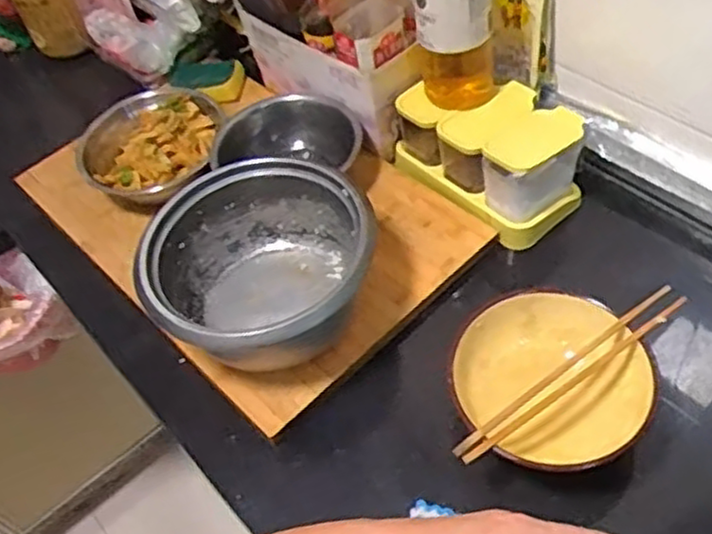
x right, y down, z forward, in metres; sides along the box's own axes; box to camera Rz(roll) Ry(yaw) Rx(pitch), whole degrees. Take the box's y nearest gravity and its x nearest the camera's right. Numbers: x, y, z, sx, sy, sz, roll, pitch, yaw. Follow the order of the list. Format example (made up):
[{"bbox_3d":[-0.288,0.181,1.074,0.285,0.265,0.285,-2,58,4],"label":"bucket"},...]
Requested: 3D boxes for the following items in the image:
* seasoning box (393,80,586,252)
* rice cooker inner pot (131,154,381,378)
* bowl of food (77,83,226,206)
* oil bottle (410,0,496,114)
[{"bbox_3d":[0.157,-0.137,0.848,0.129,0.094,0.197,-32,54,-21],"label":"seasoning box"},{"bbox_3d":[-0.093,0.009,0.758,0.215,0.133,0.219,-2,49,3],"label":"rice cooker inner pot"},{"bbox_3d":[-0.256,-0.147,0.958,0.181,0.081,0.195,-2,49,3],"label":"bowl of food"},{"bbox_3d":[0.105,-0.281,0.777,0.095,0.233,0.081,0,49,5],"label":"oil bottle"}]

